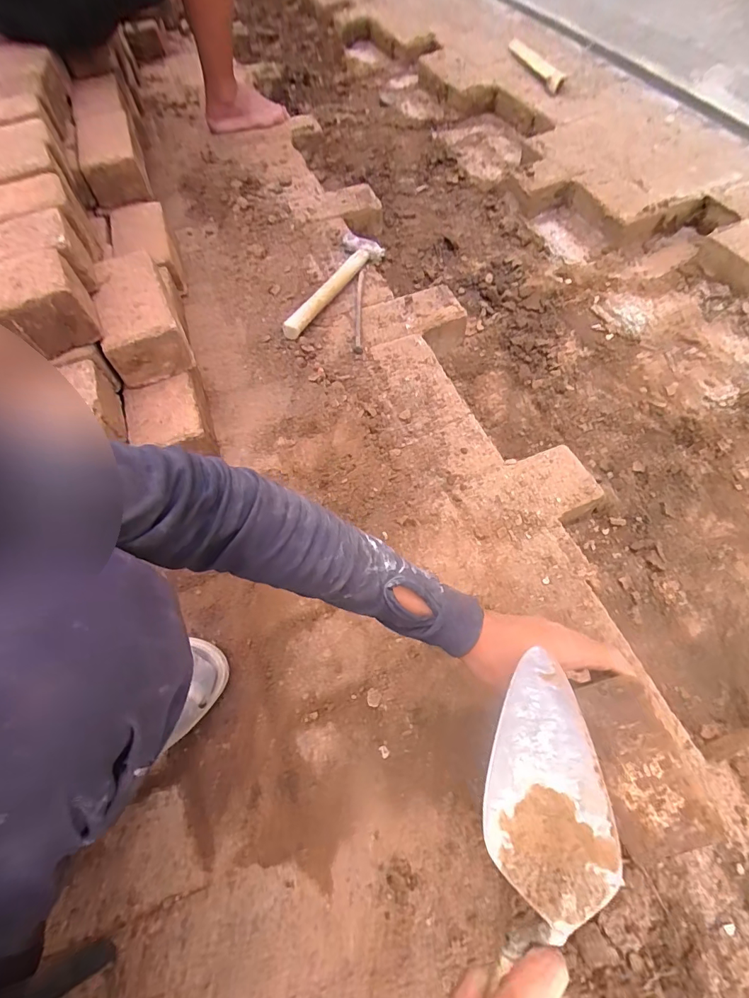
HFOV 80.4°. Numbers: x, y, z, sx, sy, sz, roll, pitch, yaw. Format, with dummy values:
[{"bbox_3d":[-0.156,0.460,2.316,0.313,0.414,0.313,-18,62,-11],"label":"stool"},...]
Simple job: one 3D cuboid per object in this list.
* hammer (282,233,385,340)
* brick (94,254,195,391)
[{"bbox_3d":[-0.085,-0.418,0.870,0.081,0.033,0.313,23,65,14],"label":"hammer"},{"bbox_3d":[-0.357,-0.278,0.676,0.104,0.075,0.220,-22,62,-9],"label":"brick"}]

